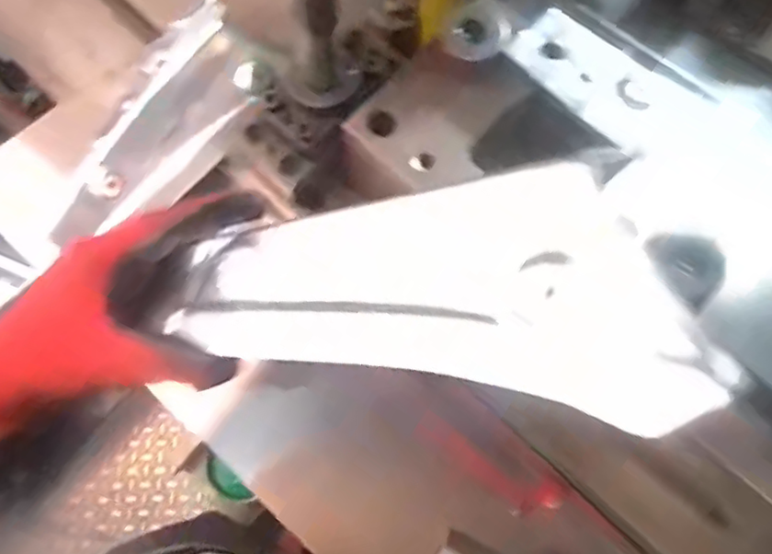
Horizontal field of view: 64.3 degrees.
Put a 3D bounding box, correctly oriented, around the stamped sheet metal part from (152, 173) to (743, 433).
[{"bbox_3d":[0.010,0.001,0.282,0.254,0.016,0.096,5,72,31],"label":"stamped sheet metal part"}]

